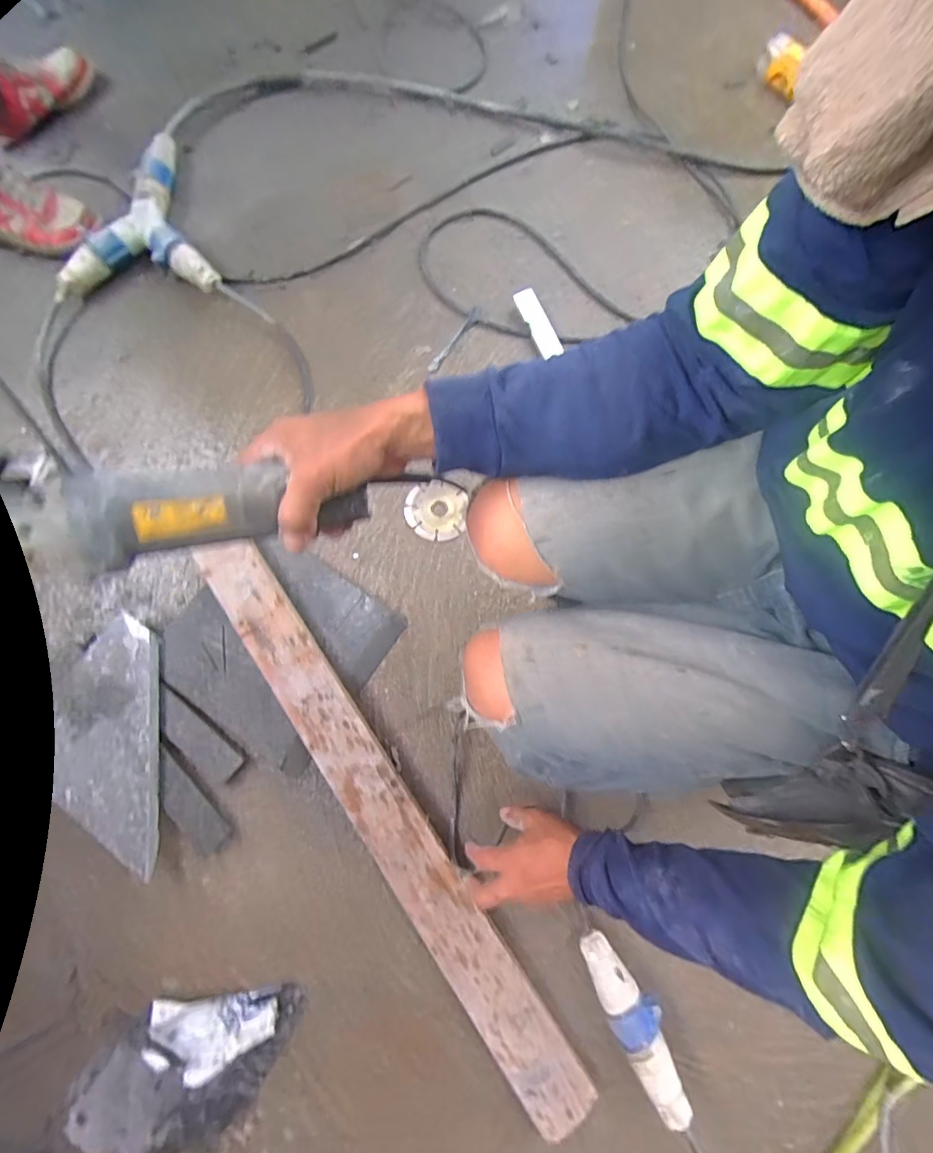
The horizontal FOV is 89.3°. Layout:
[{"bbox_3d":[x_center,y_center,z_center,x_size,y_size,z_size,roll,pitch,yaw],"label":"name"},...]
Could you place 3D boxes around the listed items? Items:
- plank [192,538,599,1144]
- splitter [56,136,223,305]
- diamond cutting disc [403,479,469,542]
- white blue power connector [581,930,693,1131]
[{"bbox_3d":[-0.116,0.294,0.623,0.078,0.018,0.833,-34,81,-11],"label":"plank"},{"bbox_3d":[-0.562,-0.636,0.851,0.275,0.055,0.320,2,77,0],"label":"splitter"},{"bbox_3d":[-0.049,-0.103,0.742,0.095,0.007,0.095,0,87,-1],"label":"diamond cutting disc"},{"bbox_3d":[0.204,0.533,0.576,0.058,0.055,0.195,-27,79,-7],"label":"white blue power connector"}]

